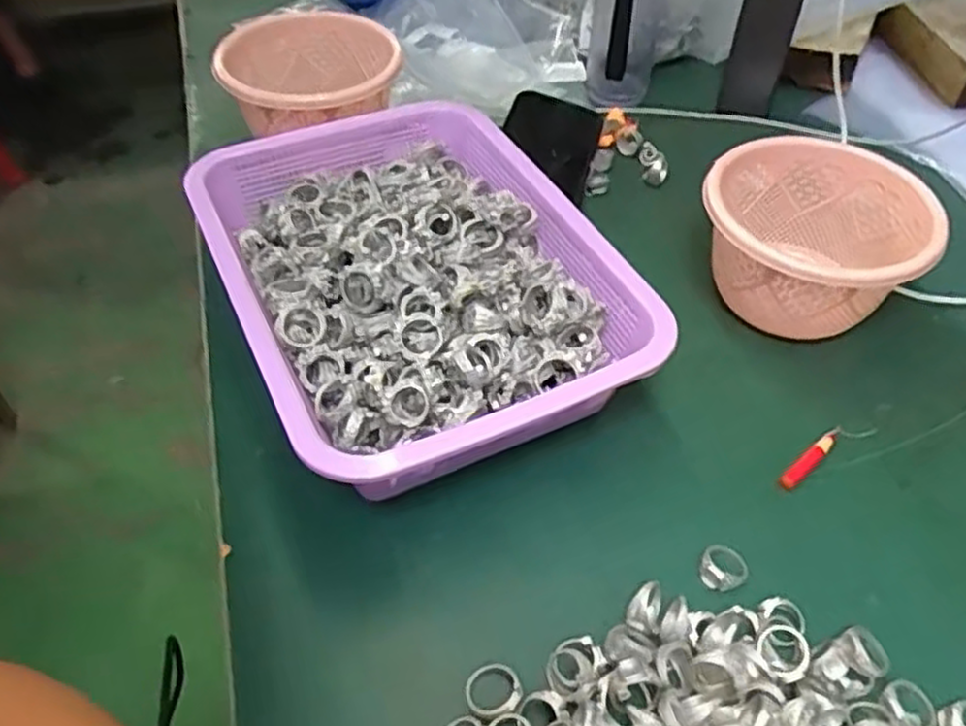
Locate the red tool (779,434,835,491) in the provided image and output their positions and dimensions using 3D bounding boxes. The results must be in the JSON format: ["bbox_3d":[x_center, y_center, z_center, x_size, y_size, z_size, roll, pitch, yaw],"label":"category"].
[{"bbox_3d":[0.198,0.059,0.459,0.054,0.005,0.010,-34,56,-26],"label":"red tool"}]

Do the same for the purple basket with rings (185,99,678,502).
[{"bbox_3d":[-0.040,-0.046,0.497,0.231,0.098,0.301,-20,51,-16],"label":"purple basket with rings"}]

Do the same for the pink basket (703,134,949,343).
[{"bbox_3d":[0.224,-0.082,0.526,0.139,0.085,0.133,-1,48,1],"label":"pink basket"}]

